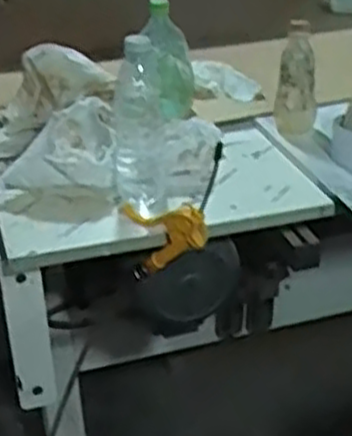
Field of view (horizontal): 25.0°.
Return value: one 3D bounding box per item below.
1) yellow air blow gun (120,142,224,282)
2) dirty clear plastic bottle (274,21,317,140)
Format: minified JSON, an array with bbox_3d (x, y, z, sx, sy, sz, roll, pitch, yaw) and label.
[{"bbox_3d":[-0.002,-0.006,0.981,0.105,0.223,0.053,48,44,4],"label":"yellow air blow gun"},{"bbox_3d":[0.184,-0.207,1.211,0.061,0.164,0.061,3,30,11],"label":"dirty clear plastic bottle"}]

